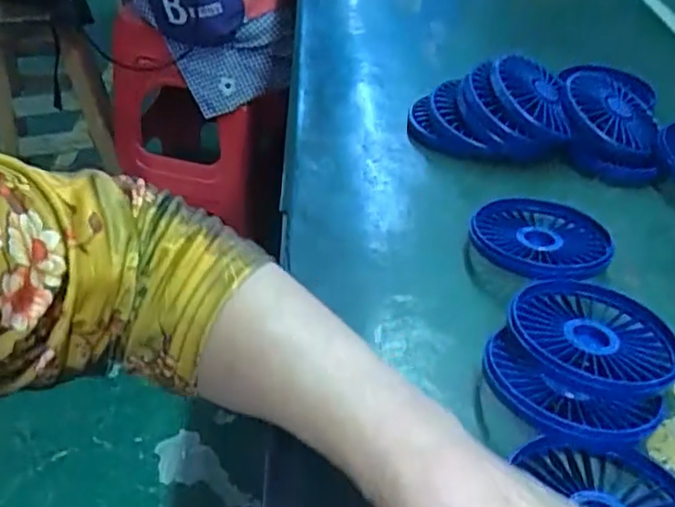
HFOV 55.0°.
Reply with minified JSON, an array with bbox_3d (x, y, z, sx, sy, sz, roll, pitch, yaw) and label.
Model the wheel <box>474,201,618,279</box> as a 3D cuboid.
[{"bbox_3d":[0.134,-0.009,0.429,0.080,0.020,0.087,1,41,-1],"label":"wheel"}]

